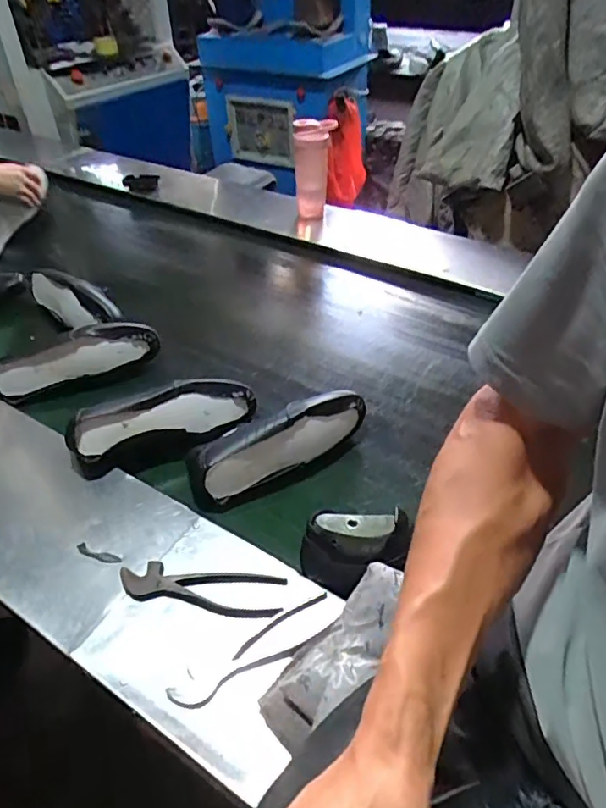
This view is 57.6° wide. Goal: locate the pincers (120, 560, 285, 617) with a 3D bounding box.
[{"bbox_3d":[-0.121,0.216,0.654,0.191,0.014,0.049,3,42,5],"label":"pincers"}]

